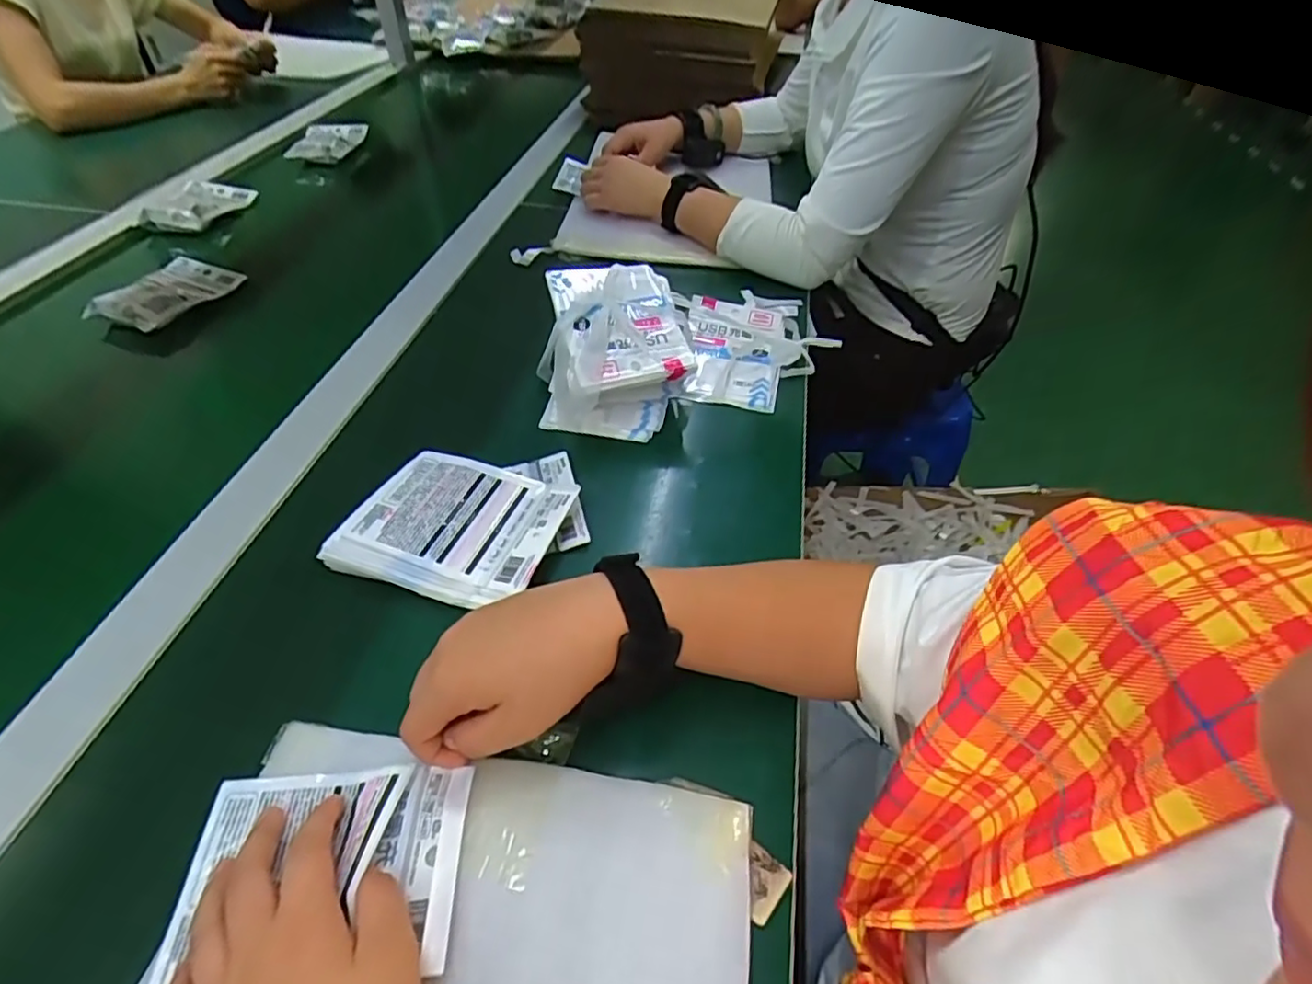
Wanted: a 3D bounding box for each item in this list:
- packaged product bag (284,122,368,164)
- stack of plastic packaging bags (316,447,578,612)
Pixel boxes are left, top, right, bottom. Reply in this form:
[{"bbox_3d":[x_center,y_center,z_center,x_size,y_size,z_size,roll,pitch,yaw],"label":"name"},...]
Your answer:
[{"bbox_3d":[-0.518,-0.560,1.012,0.093,0.022,0.138,1,46,-2],"label":"packaged product bag"},{"bbox_3d":[-0.145,0.025,0.468,0.146,0.023,0.113,14,48,11],"label":"stack of plastic packaging bags"}]

